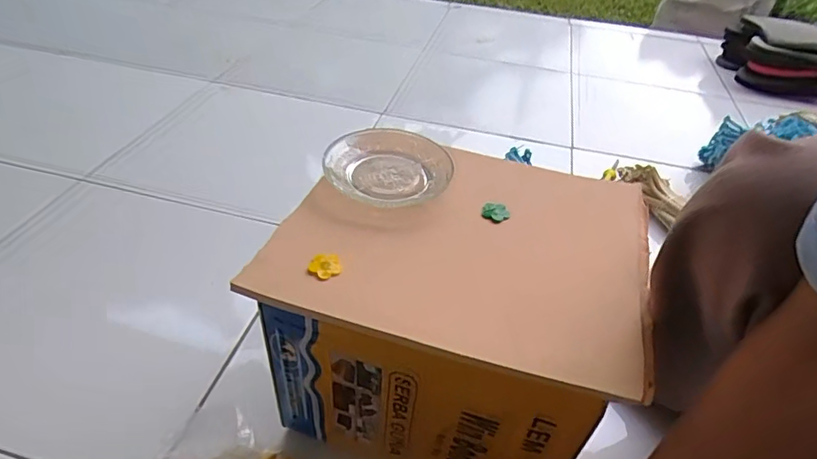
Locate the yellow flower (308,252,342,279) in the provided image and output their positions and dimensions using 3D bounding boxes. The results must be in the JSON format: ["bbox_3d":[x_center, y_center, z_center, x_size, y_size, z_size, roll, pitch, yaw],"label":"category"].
[{"bbox_3d":[-0.061,0.026,0.365,0.023,0.004,0.023,-5,42,-11],"label":"yellow flower"}]

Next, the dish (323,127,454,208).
[{"bbox_3d":[-0.018,-0.055,0.452,0.109,0.025,0.099,4,41,-1],"label":"dish"}]

